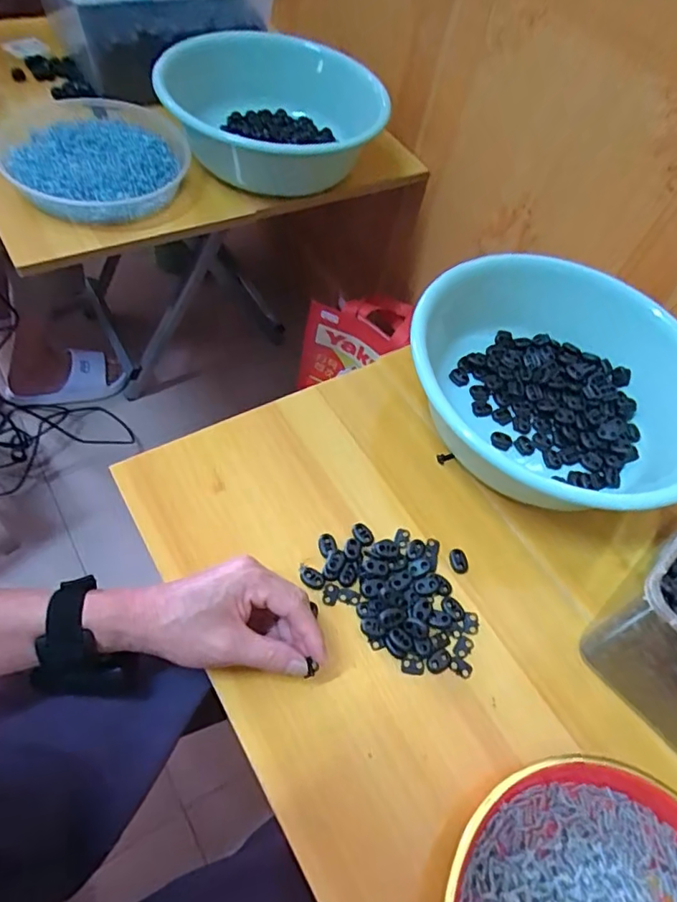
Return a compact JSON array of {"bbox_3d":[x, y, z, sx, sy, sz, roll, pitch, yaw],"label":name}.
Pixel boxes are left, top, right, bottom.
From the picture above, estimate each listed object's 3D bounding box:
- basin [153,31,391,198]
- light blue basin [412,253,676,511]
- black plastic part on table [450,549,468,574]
[{"bbox_3d":[-0.085,-0.462,0.768,0.278,0.126,0.272,-19,61,-14],"label":"basin"},{"bbox_3d":[0.224,-0.074,0.559,0.229,0.104,0.295,-35,70,-27],"label":"light blue basin"},{"bbox_3d":[0.109,0.100,0.501,0.017,0.006,0.022,-11,60,-16],"label":"black plastic part on table"}]

